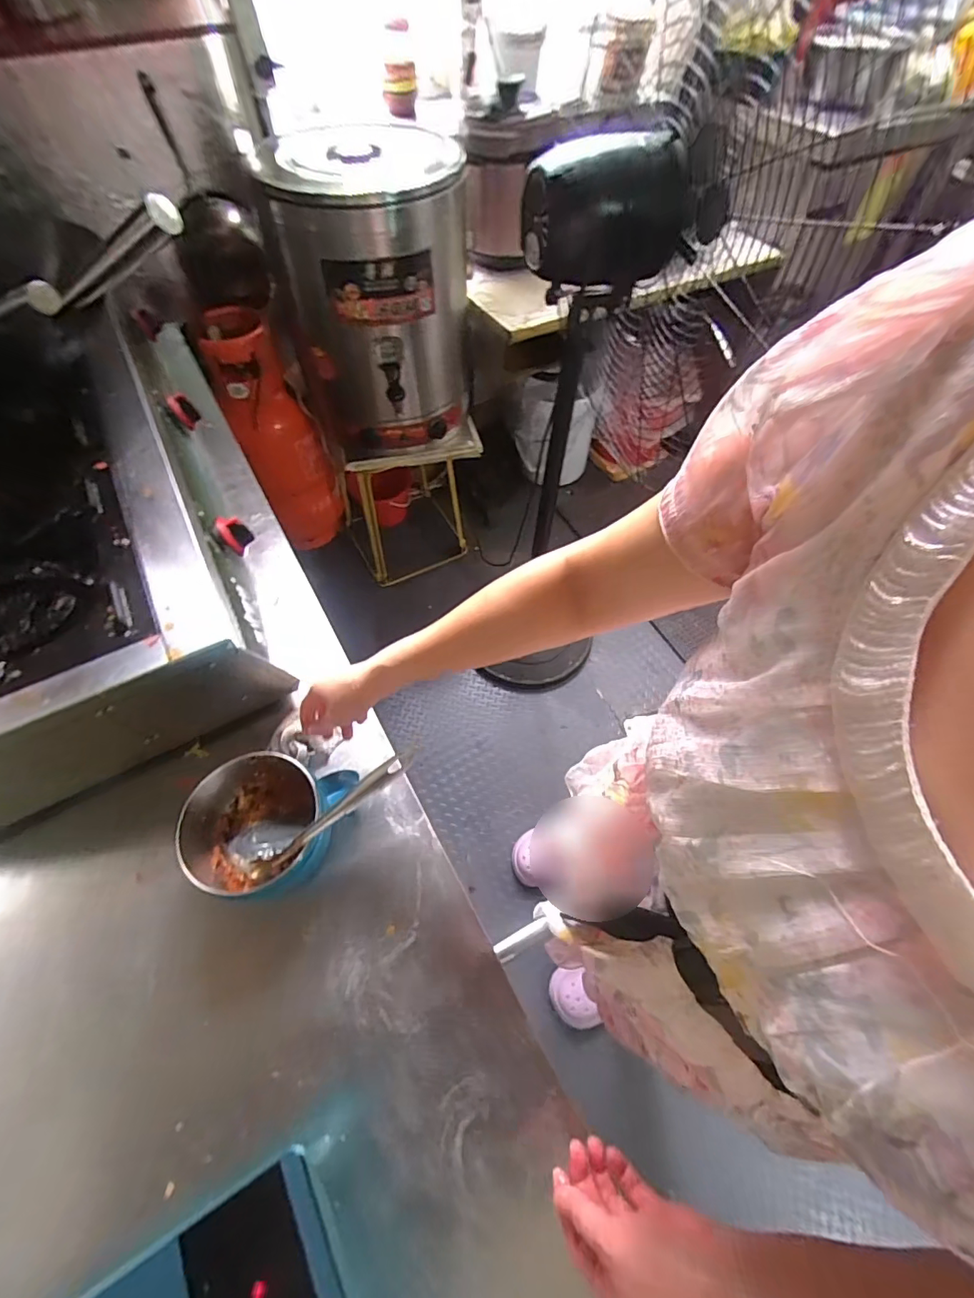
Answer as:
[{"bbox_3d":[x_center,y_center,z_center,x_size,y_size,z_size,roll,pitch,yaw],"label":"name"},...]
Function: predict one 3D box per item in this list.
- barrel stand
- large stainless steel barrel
[{"bbox_3d":[-0.262,-0.507,1.515,0.371,0.449,0.370,-28,64,-17],"label":"barrel stand"},{"bbox_3d":[-0.254,-0.766,1.113,0.376,0.514,0.358,10,60,4],"label":"large stainless steel barrel"}]

